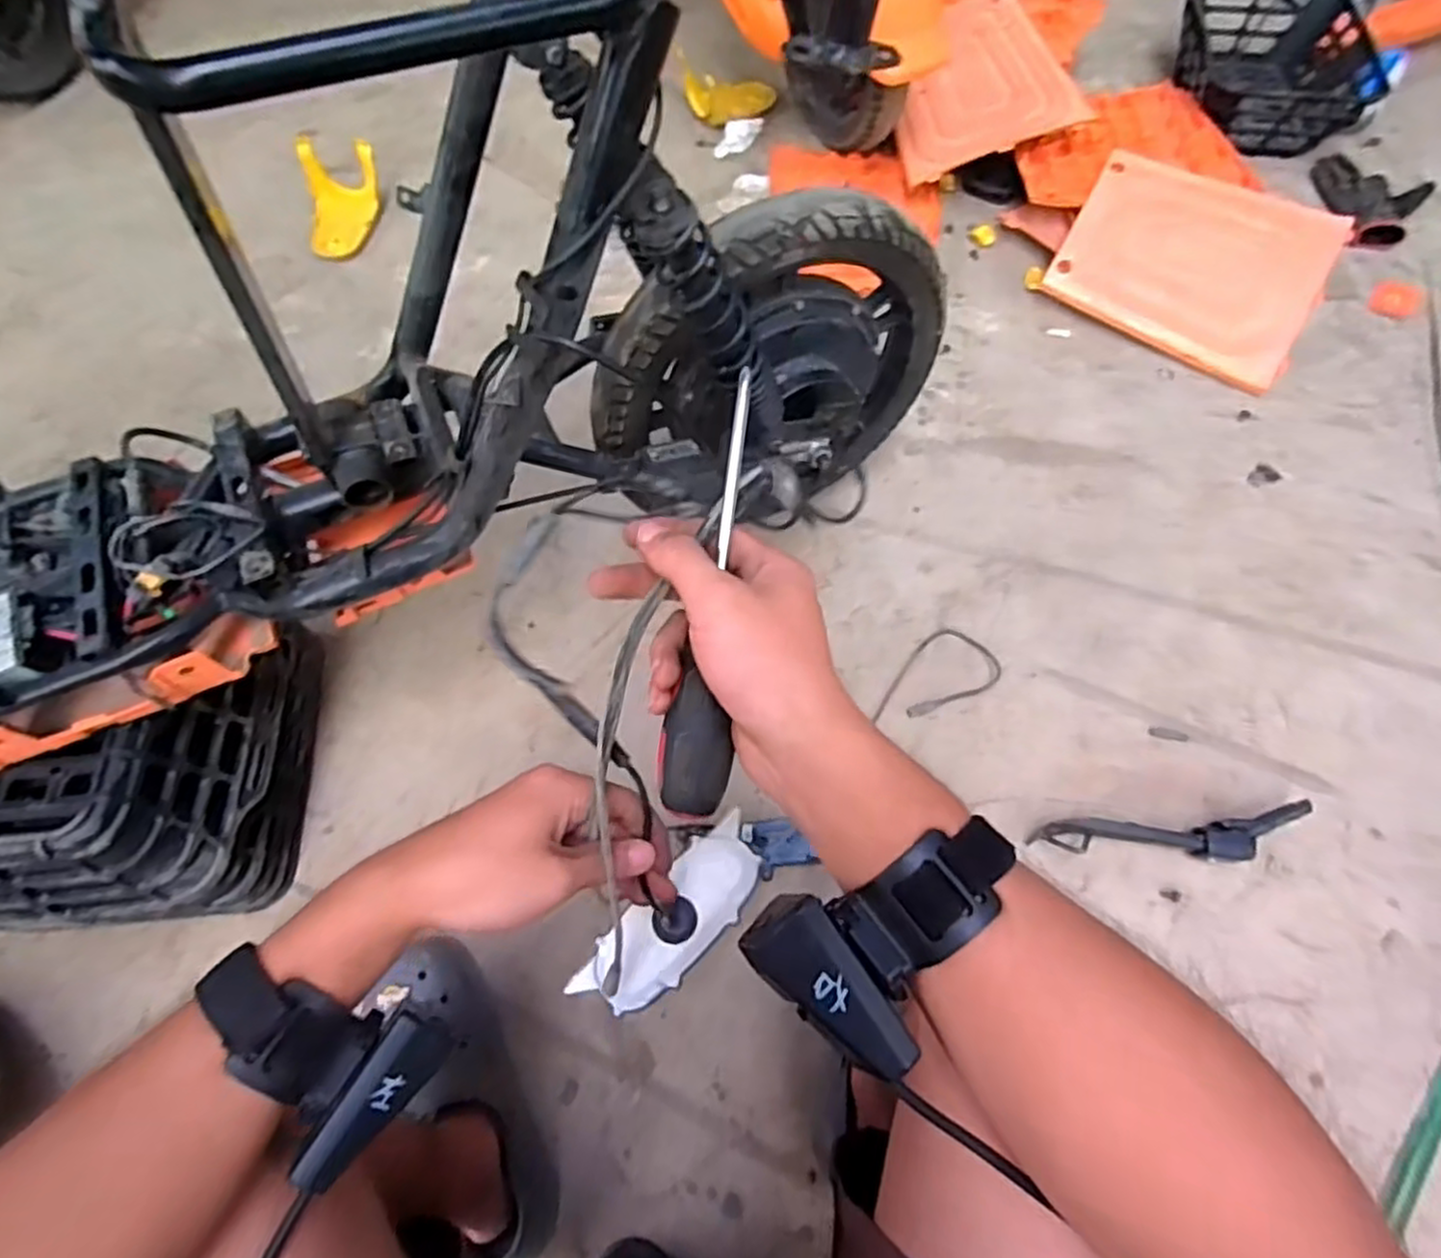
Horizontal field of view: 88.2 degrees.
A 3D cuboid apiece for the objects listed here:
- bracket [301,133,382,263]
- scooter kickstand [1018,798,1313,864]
[{"bbox_3d":[-0.593,-0.662,1.159,0.117,0.093,0.167,-1,65,0],"label":"bracket"},{"bbox_3d":[0.455,0.210,0.748,0.270,0.048,0.051,-4,65,-1],"label":"scooter kickstand"}]

